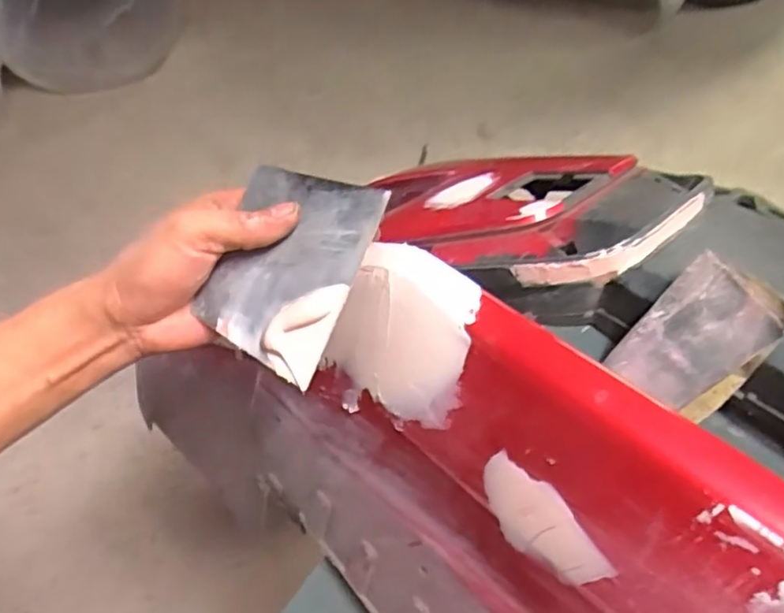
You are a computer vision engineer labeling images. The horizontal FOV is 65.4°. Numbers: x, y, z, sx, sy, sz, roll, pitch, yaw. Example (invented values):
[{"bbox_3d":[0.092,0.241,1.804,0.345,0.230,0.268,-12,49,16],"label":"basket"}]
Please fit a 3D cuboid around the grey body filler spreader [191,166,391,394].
[{"bbox_3d":[-0.062,-0.024,0.360,0.083,0.008,0.116,24,88,17],"label":"grey body filler spreader"}]

